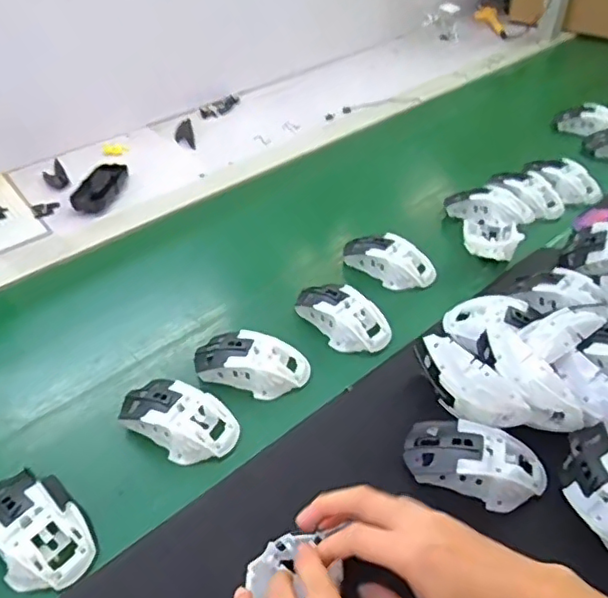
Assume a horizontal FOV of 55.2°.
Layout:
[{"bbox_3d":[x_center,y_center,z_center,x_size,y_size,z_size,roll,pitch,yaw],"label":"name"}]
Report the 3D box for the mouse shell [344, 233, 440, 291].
[{"bbox_3d":[0.103,-0.049,0.700,0.111,0.038,0.047,29,50,30],"label":"mouse shell"}]

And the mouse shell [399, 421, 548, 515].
[{"bbox_3d":[0.143,0.135,0.489,0.116,0.039,0.060,11,43,15],"label":"mouse shell"}]

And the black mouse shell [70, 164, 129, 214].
[{"bbox_3d":[-0.291,-0.161,0.844,0.054,0.027,0.116,4,42,7],"label":"black mouse shell"}]

